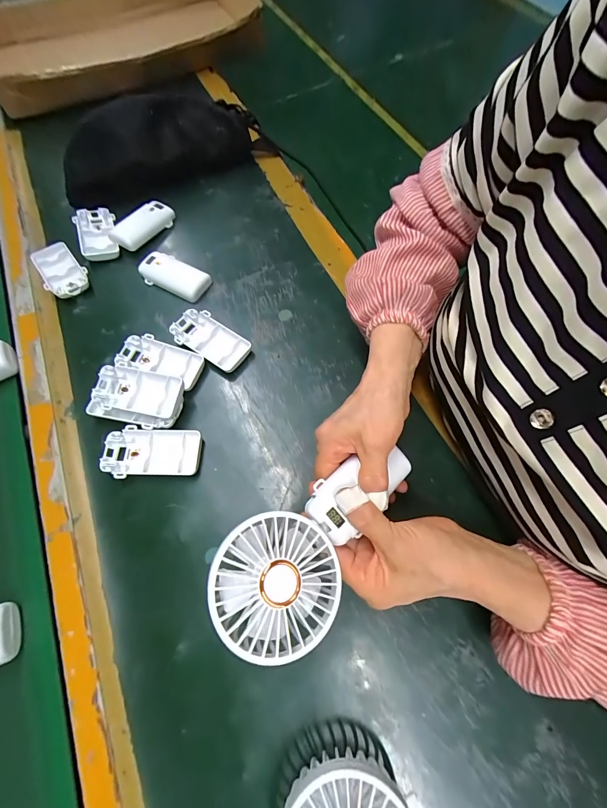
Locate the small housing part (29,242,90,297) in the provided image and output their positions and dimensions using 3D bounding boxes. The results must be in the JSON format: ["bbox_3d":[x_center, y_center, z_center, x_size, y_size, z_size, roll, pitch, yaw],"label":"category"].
[{"bbox_3d":[-0.320,-0.176,0.429,0.049,0.014,0.095,-38,71,-13],"label":"small housing part"}]

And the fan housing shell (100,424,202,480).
[{"bbox_3d":[-0.152,0.049,0.328,0.094,0.015,0.047,0,67,1],"label":"fan housing shell"}]

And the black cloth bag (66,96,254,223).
[{"bbox_3d":[-0.210,-0.375,0.470,0.279,0.078,0.096,-33,70,-12],"label":"black cloth bag"}]

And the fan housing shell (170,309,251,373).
[{"bbox_3d":[-0.109,-0.075,0.379,0.097,0.014,0.048,33,72,14],"label":"fan housing shell"}]

